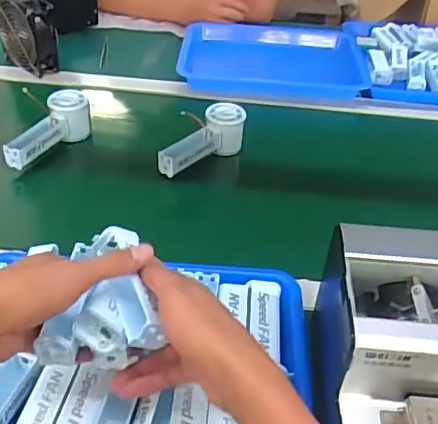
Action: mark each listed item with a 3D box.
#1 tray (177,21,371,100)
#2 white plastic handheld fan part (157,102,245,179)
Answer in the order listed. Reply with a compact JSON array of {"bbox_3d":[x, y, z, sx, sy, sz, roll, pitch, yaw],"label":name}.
[{"bbox_3d":[0.100,-0.298,1.059,0.330,0.034,0.259,4,39,0],"label":"tray"},{"bbox_3d":[-0.028,-0.103,0.786,0.150,0.058,0.063,-26,48,-31],"label":"white plastic handheld fan part"}]

